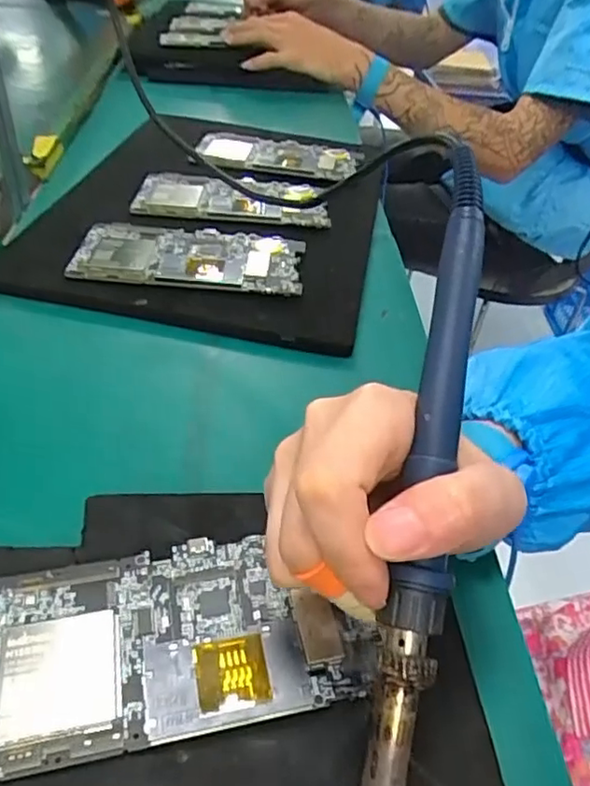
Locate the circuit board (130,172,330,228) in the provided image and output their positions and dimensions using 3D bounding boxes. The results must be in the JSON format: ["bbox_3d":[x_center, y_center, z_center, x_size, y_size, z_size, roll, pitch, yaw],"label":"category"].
[{"bbox_3d":[-0.052,-0.159,0.500,0.152,0.011,0.077,3,42,-4],"label":"circuit board"}]

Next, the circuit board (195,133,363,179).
[{"bbox_3d":[-0.018,-0.225,0.577,0.152,0.011,0.066,11,42,4],"label":"circuit board"}]

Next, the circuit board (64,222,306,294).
[{"bbox_3d":[-0.075,-0.099,0.435,0.157,0.009,0.077,5,42,-2],"label":"circuit board"}]

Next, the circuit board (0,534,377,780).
[{"bbox_3d":[-0.047,0.091,0.229,0.139,0.009,0.072,-6,44,-14],"label":"circuit board"}]

